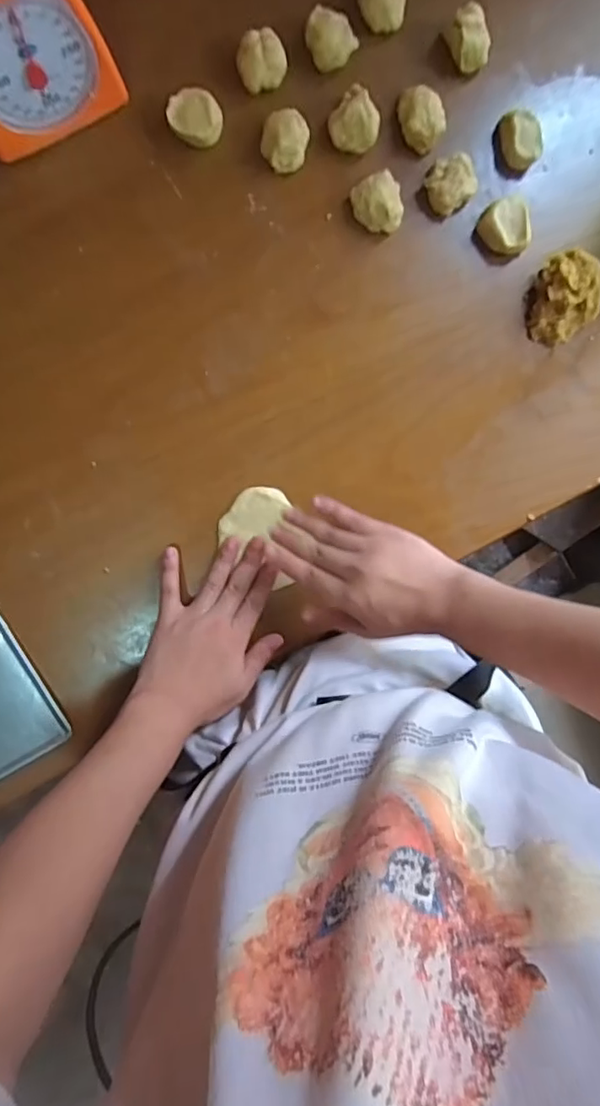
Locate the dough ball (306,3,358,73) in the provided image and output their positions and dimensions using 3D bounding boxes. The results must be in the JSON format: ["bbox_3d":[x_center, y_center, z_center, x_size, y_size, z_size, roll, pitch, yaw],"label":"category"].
[{"bbox_3d":[0.026,-0.444,0.488,0.041,0.019,0.038,0,94,-6],"label":"dough ball"}]

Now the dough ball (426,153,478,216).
[{"bbox_3d":[0.136,-0.334,0.511,0.044,0.020,0.039,-43,97,-2],"label":"dough ball"}]

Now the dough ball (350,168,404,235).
[{"bbox_3d":[0.070,-0.312,0.505,0.042,0.024,0.044,0,94,-6],"label":"dough ball"}]

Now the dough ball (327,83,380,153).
[{"bbox_3d":[0.050,-0.381,0.494,0.043,0.023,0.045,0,94,-6],"label":"dough ball"}]

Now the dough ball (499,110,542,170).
[{"bbox_3d":[0.201,-0.376,0.517,0.037,0.019,0.042,-6,95,-5],"label":"dough ball"}]

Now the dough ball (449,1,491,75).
[{"bbox_3d":[0.150,-0.453,0.499,0.028,0.030,0.040,-34,97,-3],"label":"dough ball"}]

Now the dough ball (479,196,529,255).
[{"bbox_3d":[0.190,-0.299,0.521,0.040,0.021,0.047,-41,97,-2],"label":"dough ball"}]

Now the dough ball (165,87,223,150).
[{"bbox_3d":[-0.090,-0.374,0.486,0.045,0.016,0.040,21,92,-7],"label":"dough ball"}]

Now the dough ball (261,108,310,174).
[{"bbox_3d":[-0.013,-0.361,0.493,0.039,0.020,0.045,15,92,-7],"label":"dough ball"}]

